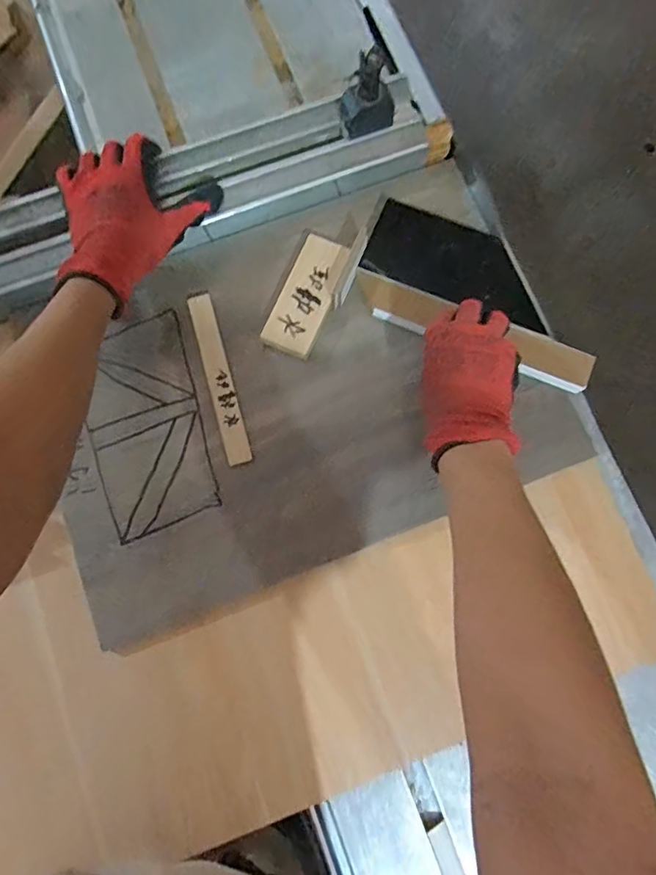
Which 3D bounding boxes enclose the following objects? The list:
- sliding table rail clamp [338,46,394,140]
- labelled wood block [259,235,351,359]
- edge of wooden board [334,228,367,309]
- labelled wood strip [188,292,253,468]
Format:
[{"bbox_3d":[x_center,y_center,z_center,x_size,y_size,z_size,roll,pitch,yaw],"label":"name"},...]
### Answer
[{"bbox_3d":[0.039,-0.330,0.485,0.051,0.072,0.029,-10,79,-1],"label":"sliding table rail clamp"},{"bbox_3d":[-0.019,-0.144,0.514,0.054,0.013,0.124,25,81,6],"label":"labelled wood block"},{"bbox_3d":[0.023,-0.170,0.508,0.012,0.032,0.079,22,94,4],"label":"edge of wooden board"},{"bbox_3d":[-0.110,-0.061,0.509,0.025,0.008,0.181,-15,79,-2],"label":"labelled wood strip"}]

